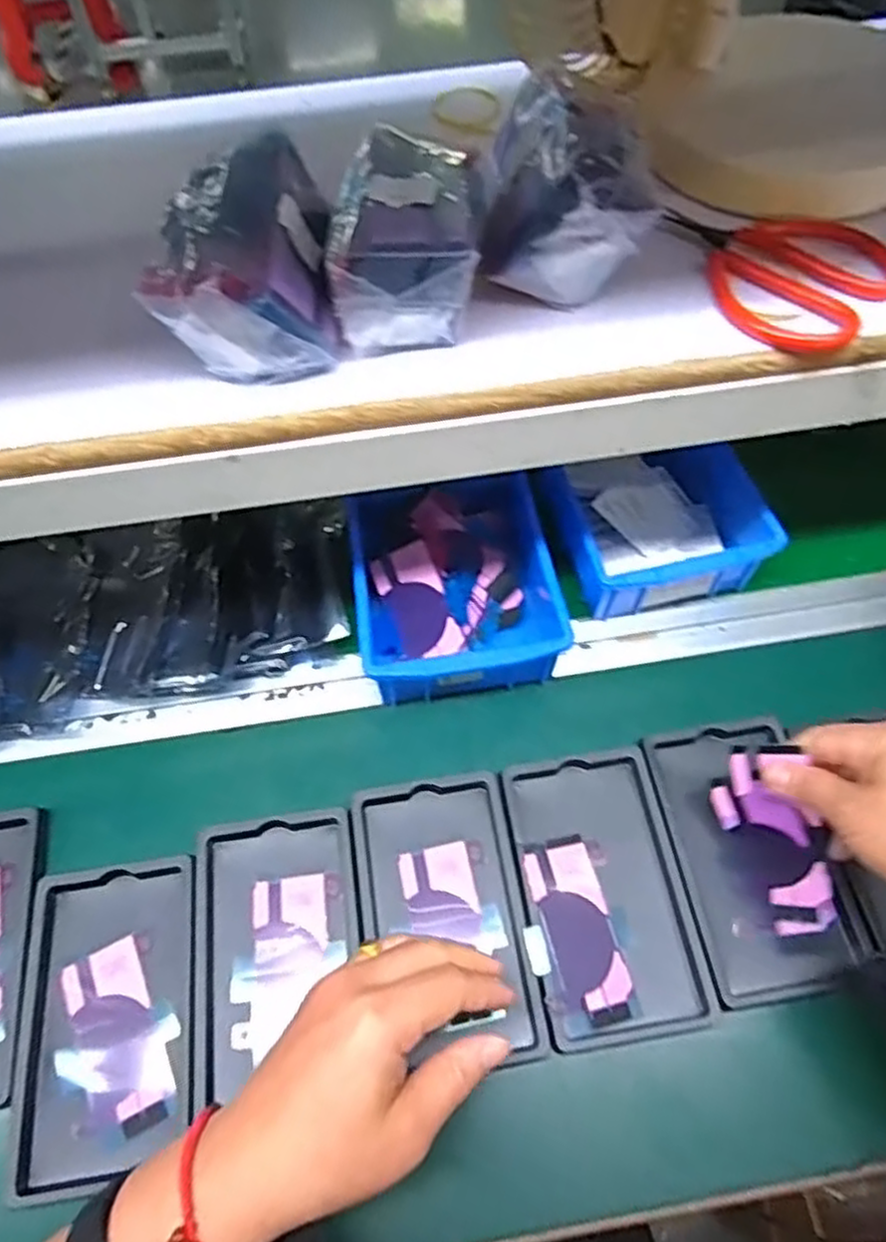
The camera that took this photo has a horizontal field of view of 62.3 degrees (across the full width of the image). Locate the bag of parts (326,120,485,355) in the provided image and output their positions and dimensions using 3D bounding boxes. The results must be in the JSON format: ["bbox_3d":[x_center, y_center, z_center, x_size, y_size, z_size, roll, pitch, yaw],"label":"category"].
[{"bbox_3d":[-0.017,-0.165,0.333,0.065,0.050,0.070,2,59,3],"label":"bag of parts"}]

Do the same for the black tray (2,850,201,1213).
[{"bbox_3d":[-0.186,0.222,0.412,0.093,0.012,0.155,-8,62,-3],"label":"black tray"}]

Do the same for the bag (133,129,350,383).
[{"bbox_3d":[-0.090,-0.165,0.330,0.078,0.055,0.100,-7,59,-3],"label":"bag"}]

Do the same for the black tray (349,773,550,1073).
[{"bbox_3d":[-0.003,0.172,0.431,0.097,0.016,0.154,-8,62,-3],"label":"black tray"}]

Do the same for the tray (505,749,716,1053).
[{"bbox_3d":[0.096,0.158,0.440,0.093,0.015,0.155,-7,62,-2],"label":"tray"}]

